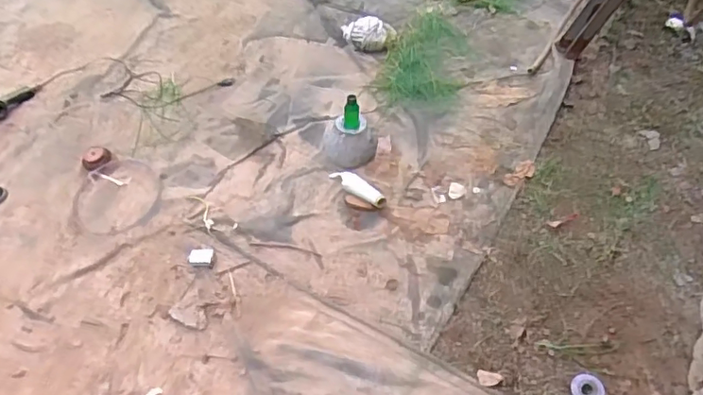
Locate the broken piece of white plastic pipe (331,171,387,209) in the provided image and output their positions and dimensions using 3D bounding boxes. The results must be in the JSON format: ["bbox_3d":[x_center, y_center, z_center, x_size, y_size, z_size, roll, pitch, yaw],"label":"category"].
[{"bbox_3d":[0.015,-0.028,1.540,0.181,0.041,0.056,34,62,22],"label":"broken piece of white plastic pipe"}]

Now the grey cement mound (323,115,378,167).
[{"bbox_3d":[-0.003,-0.171,1.607,0.154,0.116,0.156,-3,55,-2],"label":"grey cement mound"}]

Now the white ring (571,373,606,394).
[{"bbox_3d":[0.520,0.421,1.224,0.068,0.018,0.068,0,55,0],"label":"white ring"}]

